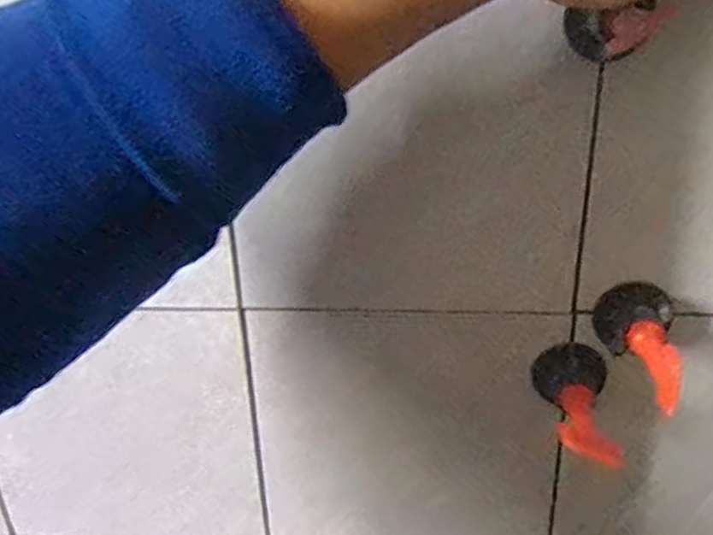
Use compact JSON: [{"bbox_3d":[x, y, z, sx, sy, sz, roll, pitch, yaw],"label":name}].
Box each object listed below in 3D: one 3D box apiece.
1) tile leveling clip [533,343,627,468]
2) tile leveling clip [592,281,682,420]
[{"bbox_3d":[0.094,0.058,0.289,0.031,0.026,0.051,2,25,9],"label":"tile leveling clip"},{"bbox_3d":[0.123,0.035,0.280,0.030,0.029,0.056,-4,42,-5],"label":"tile leveling clip"}]

